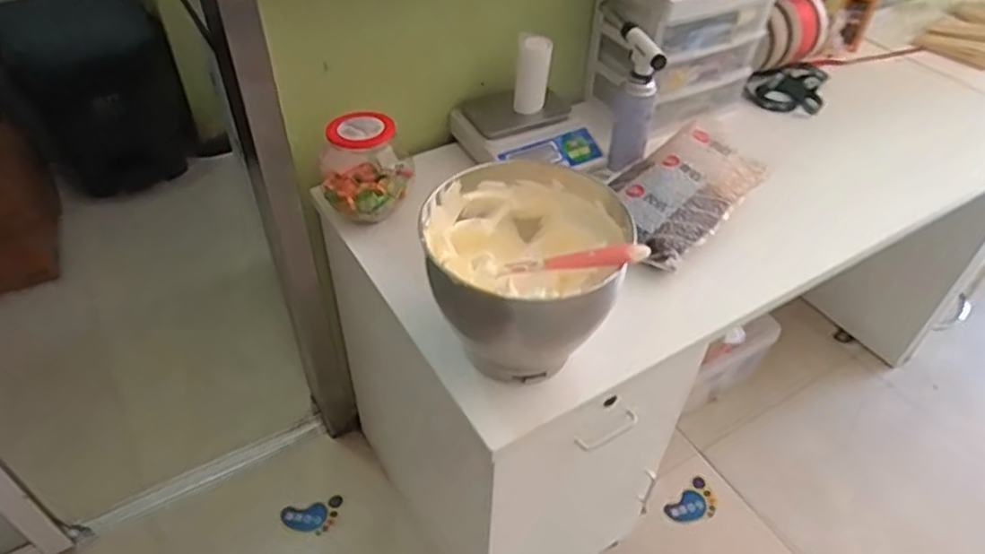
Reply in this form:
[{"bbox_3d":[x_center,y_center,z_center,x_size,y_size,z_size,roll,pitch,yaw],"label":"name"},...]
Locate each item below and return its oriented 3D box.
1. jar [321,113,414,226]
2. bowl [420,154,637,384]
[{"bbox_3d":[-0.202,-0.175,1.053,0.144,0.146,0.128,-7,45,-9],"label":"jar"},{"bbox_3d":[0.042,0.002,0.838,0.232,0.189,0.248,1,44,-1],"label":"bowl"}]

